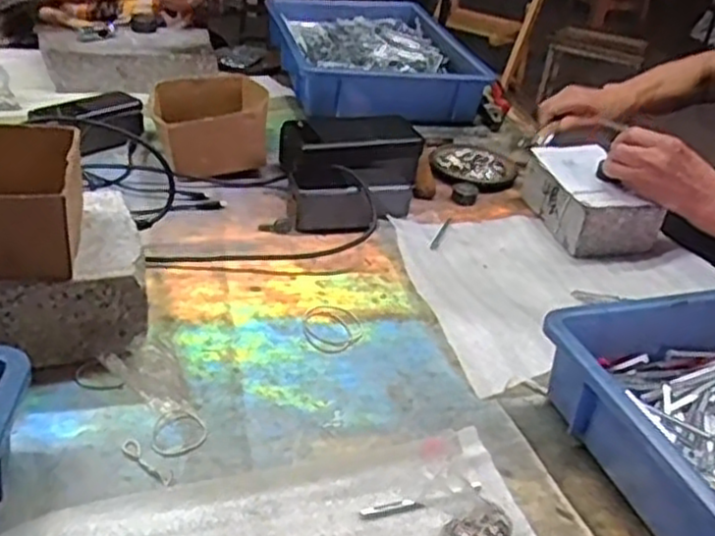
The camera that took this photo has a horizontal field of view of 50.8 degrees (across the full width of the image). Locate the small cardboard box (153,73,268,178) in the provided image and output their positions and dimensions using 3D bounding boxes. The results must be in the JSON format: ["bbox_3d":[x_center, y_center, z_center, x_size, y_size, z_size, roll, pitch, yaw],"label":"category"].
[{"bbox_3d":[-0.181,-0.177,0.931,0.131,0.069,0.144,-5,34,-19],"label":"small cardboard box"}]

